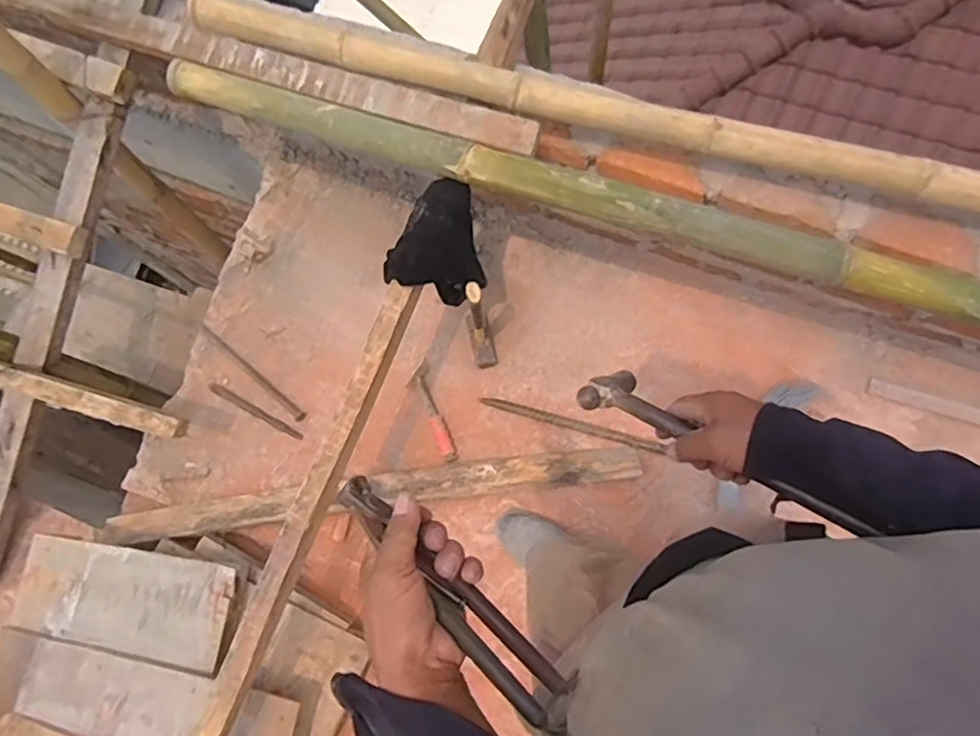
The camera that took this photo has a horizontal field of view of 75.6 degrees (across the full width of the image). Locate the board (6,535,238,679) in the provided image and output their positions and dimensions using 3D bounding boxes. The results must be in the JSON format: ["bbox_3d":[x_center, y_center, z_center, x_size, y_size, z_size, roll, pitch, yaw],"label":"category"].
[{"bbox_3d":[-0.724,0.466,1.258,0.413,0.021,0.197,12,71,-1],"label":"board"}]

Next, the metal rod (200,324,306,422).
[{"bbox_3d":[-0.570,0.010,1.512,0.349,0.020,0.022,39,82,12],"label":"metal rod"}]

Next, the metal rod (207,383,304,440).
[{"bbox_3d":[-0.553,0.101,1.490,0.265,0.017,0.023,27,80,11],"label":"metal rod"}]

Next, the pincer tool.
[{"bbox_3d":[-0.032,0.170,0.478,0.227,0.046,0.035,43,80,11],"label":"pincer tool"}]

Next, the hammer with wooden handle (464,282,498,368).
[{"bbox_3d":[-0.026,-0.093,1.329,0.048,0.320,0.119,-15,76,0],"label":"hammer with wooden handle"}]

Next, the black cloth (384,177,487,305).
[{"bbox_3d":[-0.110,-0.240,1.227,0.177,0.179,0.198,-12,75,2],"label":"black cloth"}]

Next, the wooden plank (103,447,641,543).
[{"bbox_3d":[-0.262,0.276,1.389,1.190,0.058,0.073,-8,76,2],"label":"wooden plank"}]

